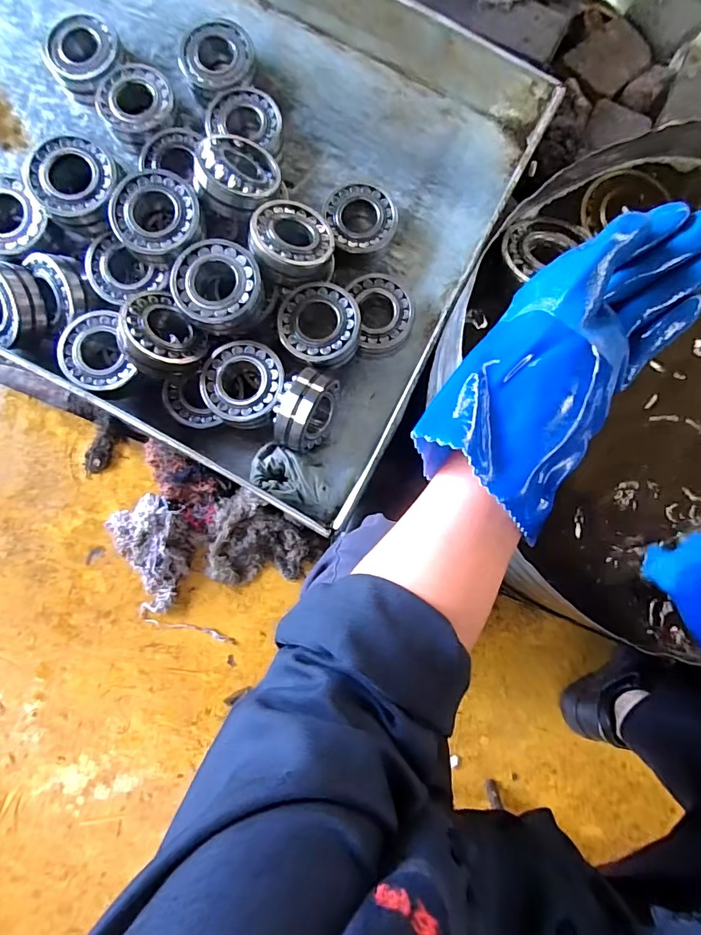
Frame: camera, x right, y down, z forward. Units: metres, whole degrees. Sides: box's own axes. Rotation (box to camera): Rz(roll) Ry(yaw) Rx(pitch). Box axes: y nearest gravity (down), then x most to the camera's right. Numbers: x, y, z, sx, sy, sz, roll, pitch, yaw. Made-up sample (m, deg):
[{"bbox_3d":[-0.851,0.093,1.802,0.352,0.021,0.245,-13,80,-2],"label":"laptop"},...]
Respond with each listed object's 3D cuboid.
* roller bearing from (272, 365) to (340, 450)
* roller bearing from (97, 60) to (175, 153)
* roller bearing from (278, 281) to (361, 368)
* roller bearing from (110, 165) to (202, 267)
[{"bbox_3d":[-0.062,-0.075,0.649,0.061,0.115,0.107,24,85,1],"label":"roller bearing"},{"bbox_3d":[-0.326,-0.555,0.696,0.110,0.039,0.110,0,85,-1],"label":"roller bearing"},{"bbox_3d":[-0.043,-0.204,0.650,0.112,0.038,0.119,-2,85,-1],"label":"roller bearing"},{"bbox_3d":[-0.260,-0.336,0.613,0.118,0.038,0.112,-1,85,-1],"label":"roller bearing"}]

